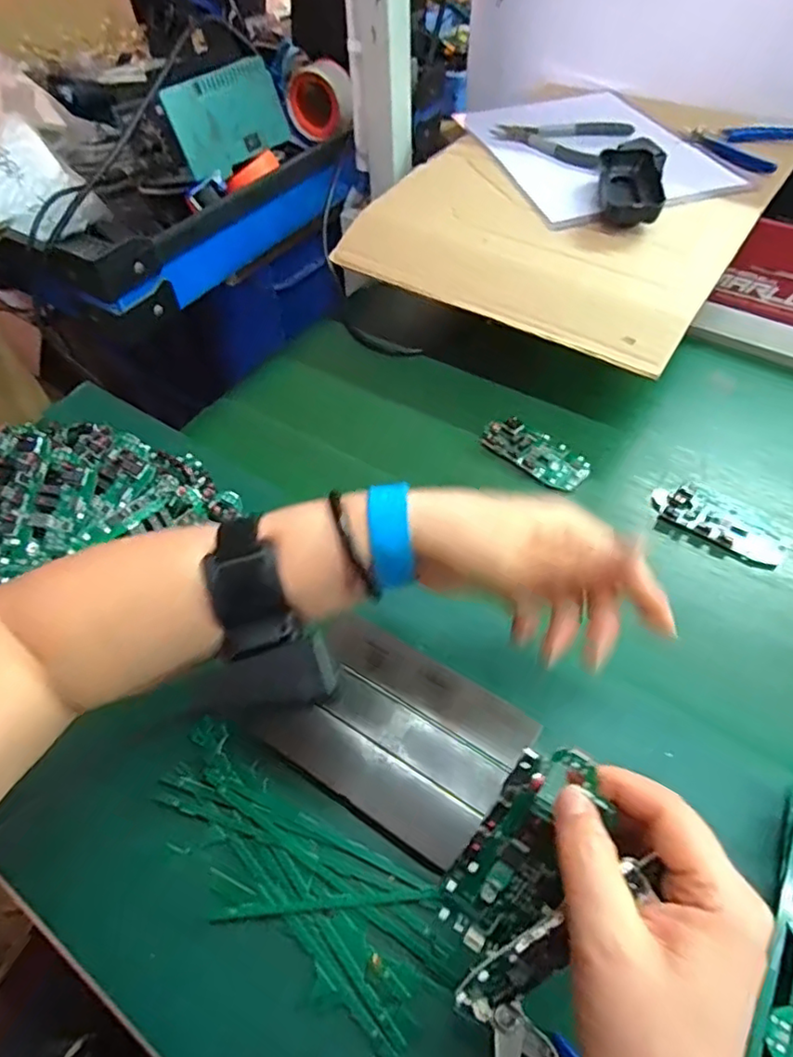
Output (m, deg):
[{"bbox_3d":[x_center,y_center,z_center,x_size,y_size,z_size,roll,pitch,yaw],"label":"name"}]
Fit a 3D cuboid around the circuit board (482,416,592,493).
[{"bbox_3d":[0.122,-0.067,0.514,0.092,0.010,0.043,35,63,27],"label":"circuit board"}]

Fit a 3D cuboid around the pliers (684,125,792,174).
[{"bbox_3d":[0.371,-0.422,0.647,0.110,0.014,0.105,32,62,25],"label":"pliers"}]

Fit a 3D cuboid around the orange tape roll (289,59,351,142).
[{"bbox_3d":[-0.098,-0.565,0.785,0.102,0.089,0.031,34,64,20],"label":"orange tape roll"}]

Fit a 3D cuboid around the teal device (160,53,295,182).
[{"bbox_3d":[-0.182,-0.446,0.648,0.009,0.086,0.139,26,61,36],"label":"teal device"}]

